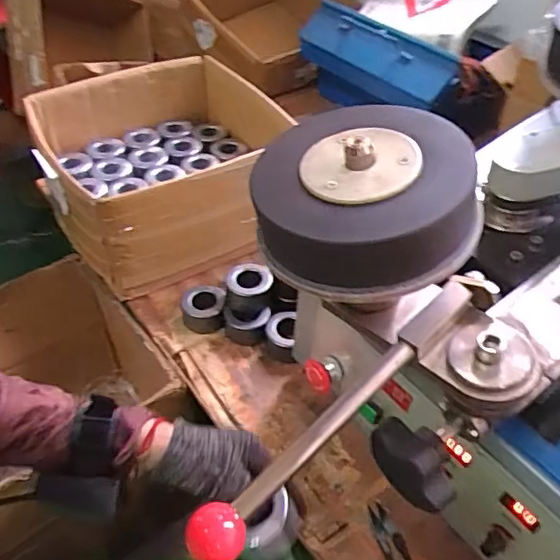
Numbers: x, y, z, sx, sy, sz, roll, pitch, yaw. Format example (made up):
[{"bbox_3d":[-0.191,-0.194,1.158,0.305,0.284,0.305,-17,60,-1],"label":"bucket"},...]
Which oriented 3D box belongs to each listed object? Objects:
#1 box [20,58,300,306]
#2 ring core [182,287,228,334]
[{"bbox_3d":[-0.191,-0.176,0.865,0.295,0.166,0.350,-18,47,-18],"label":"box"},{"bbox_3d":[-0.103,0.037,0.760,0.060,0.043,0.058,-6,44,-7],"label":"ring core"}]

